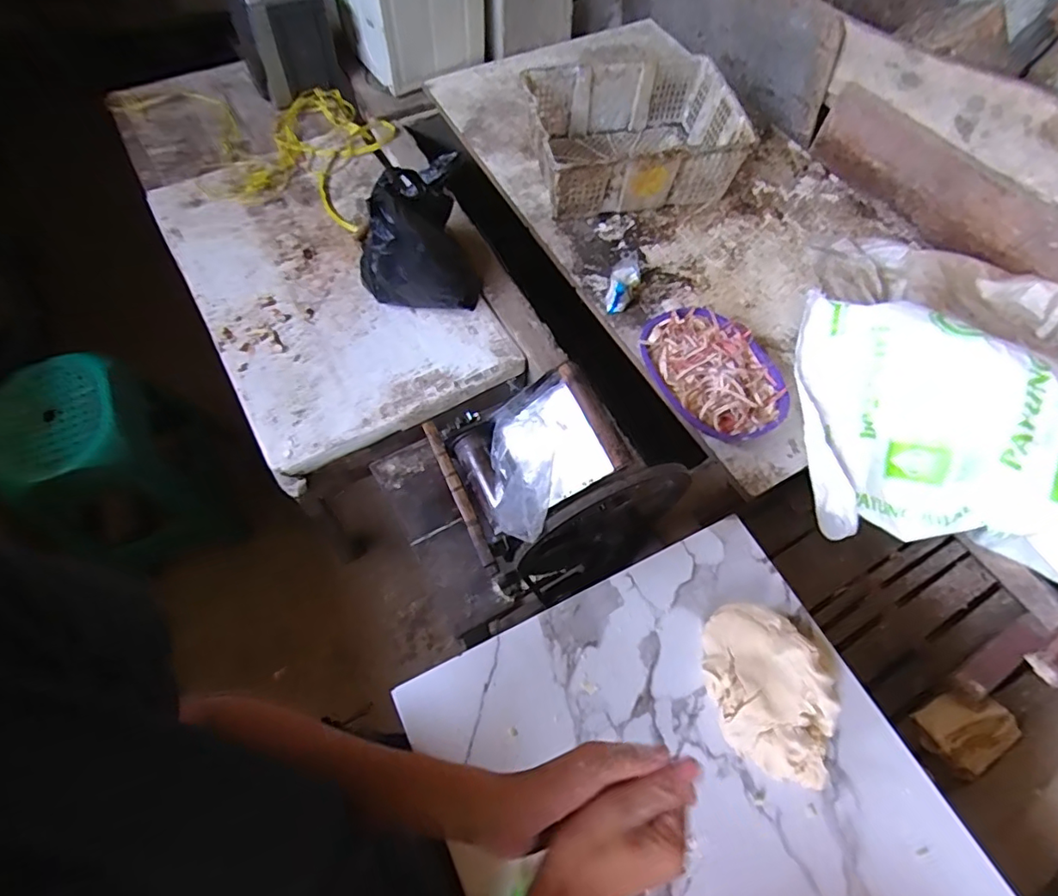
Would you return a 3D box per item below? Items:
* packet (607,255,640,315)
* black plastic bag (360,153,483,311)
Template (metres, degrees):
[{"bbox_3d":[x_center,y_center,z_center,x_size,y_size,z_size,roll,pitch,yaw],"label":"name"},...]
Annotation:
[{"bbox_3d":[0.203,-0.350,1.206,0.061,0.052,0.133,16,63,6],"label":"packet"},{"bbox_3d":[-0.220,-0.410,1.113,0.233,0.281,0.181,-20,65,-12],"label":"black plastic bag"}]

